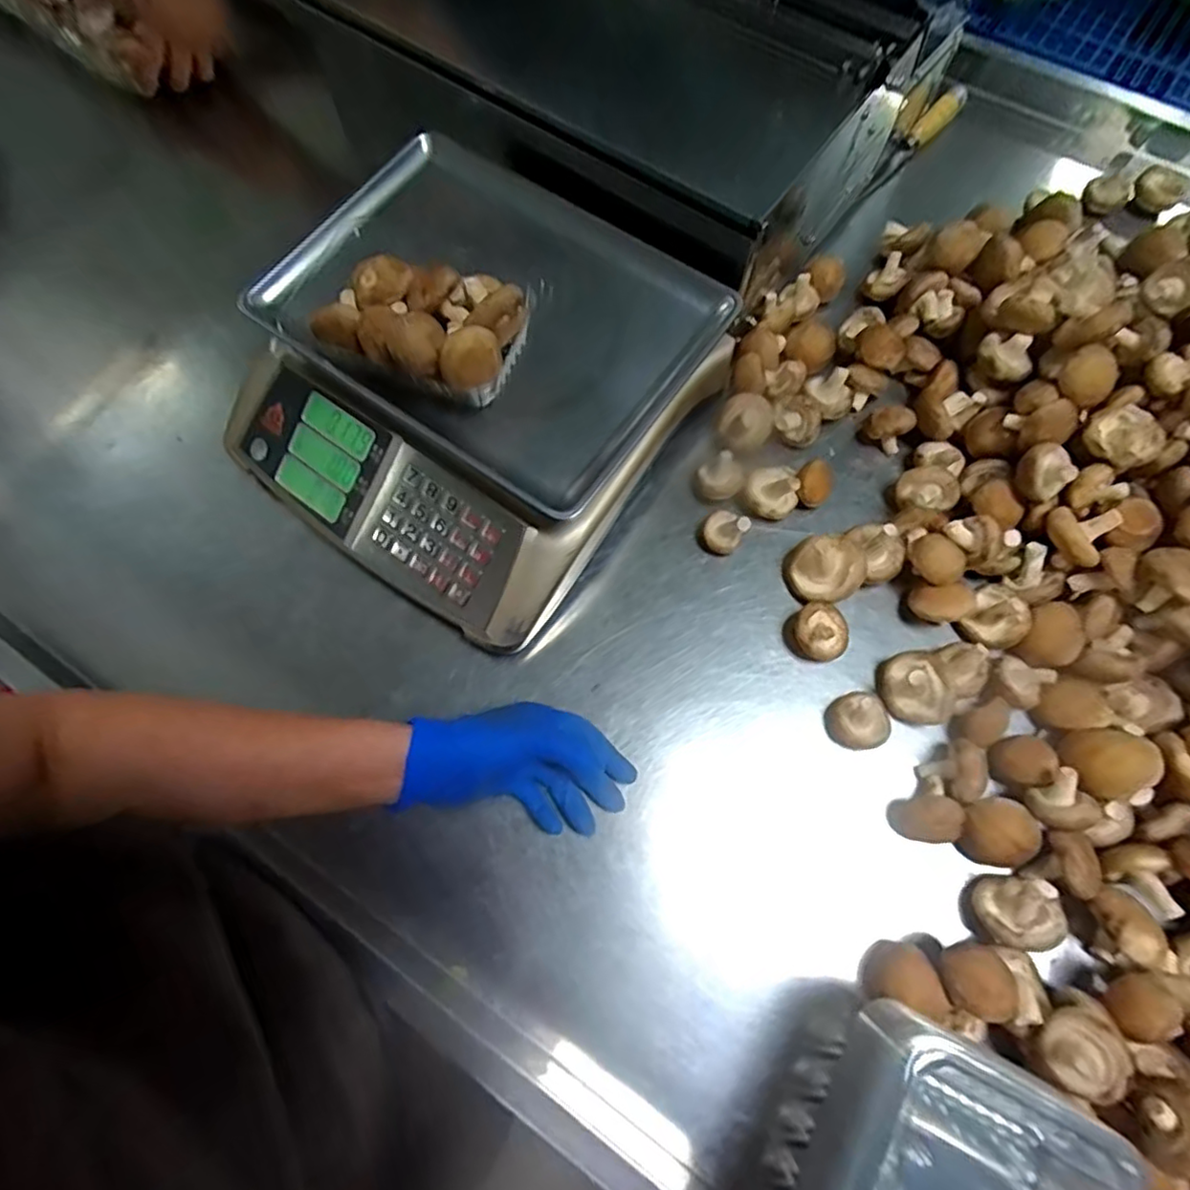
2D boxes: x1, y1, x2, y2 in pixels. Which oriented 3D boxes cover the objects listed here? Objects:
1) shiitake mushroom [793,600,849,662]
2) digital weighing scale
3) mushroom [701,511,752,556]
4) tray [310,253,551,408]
[{"bbox_3d":[0.179,0.030,0.498,0.043,0.034,0.044,0,71,1],"label":"shiitake mushroom"},{"bbox_3d":[-0.109,-0.171,0.519,0.333,0.135,0.319,33,75,12],"label":"digital weighing scale"},{"bbox_3d":[0.108,-0.054,0.527,0.033,0.041,0.033,0,71,1],"label":"mushroom"},{"bbox_3d":[-0.118,-0.195,0.446,0.141,0.059,0.095,25,74,9],"label":"tray"}]

